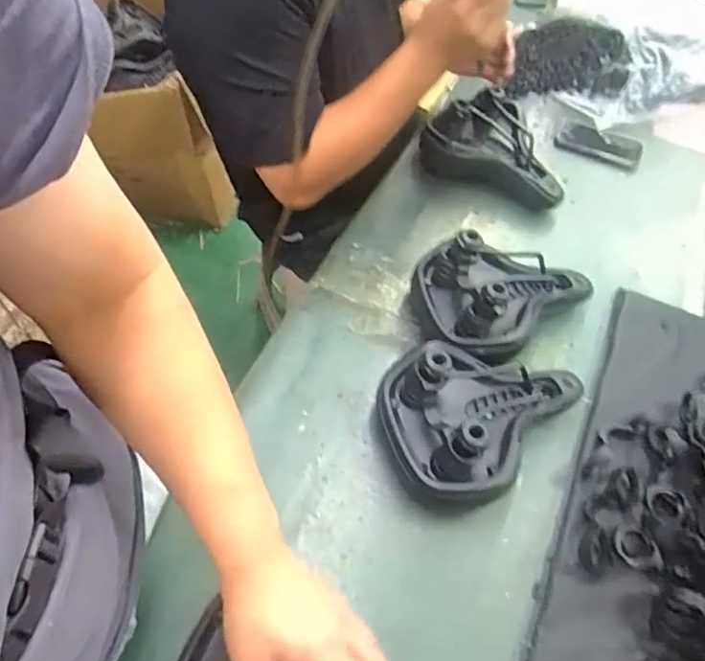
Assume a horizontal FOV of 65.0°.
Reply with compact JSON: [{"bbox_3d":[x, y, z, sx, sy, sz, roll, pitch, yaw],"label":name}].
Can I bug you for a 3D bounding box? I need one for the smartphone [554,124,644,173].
[{"bbox_3d":[0.453,-0.337,1.014,0.146,0.015,0.084,32,60,15],"label":"smartphone"}]

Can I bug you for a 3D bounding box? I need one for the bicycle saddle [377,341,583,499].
[{"bbox_3d":[0.166,0.085,0.627,0.242,0.101,0.173,-16,59,-15],"label":"bicycle saddle"}]

